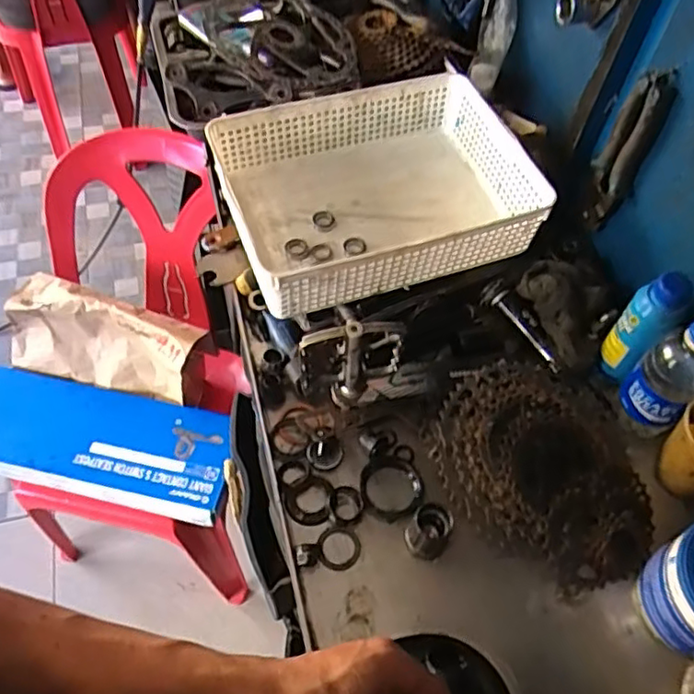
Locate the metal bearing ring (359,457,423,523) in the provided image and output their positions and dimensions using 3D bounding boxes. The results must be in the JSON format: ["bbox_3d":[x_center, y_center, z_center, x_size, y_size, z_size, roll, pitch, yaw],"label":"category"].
[{"bbox_3d":[0.043,0.135,0.601,0.060,0.019,0.062,2,56,-3],"label":"metal bearing ring"}]

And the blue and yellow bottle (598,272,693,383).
[{"bbox_3d":[0.287,-0.016,0.616,0.041,0.141,0.038,2,56,-3],"label":"blue and yellow bottle"}]

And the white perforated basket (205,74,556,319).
[{"bbox_3d":[0.032,-0.178,0.714,0.326,0.090,0.243,-14,58,-13],"label":"white perforated basket"}]

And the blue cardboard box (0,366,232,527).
[{"bbox_3d":[-0.438,0.144,1.024,0.510,0.056,0.175,13,56,5],"label":"blue cardboard box"}]

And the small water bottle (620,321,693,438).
[{"bbox_3d":[0.305,0.030,0.586,0.053,0.168,0.056,-33,64,-23],"label":"small water bottle"}]

